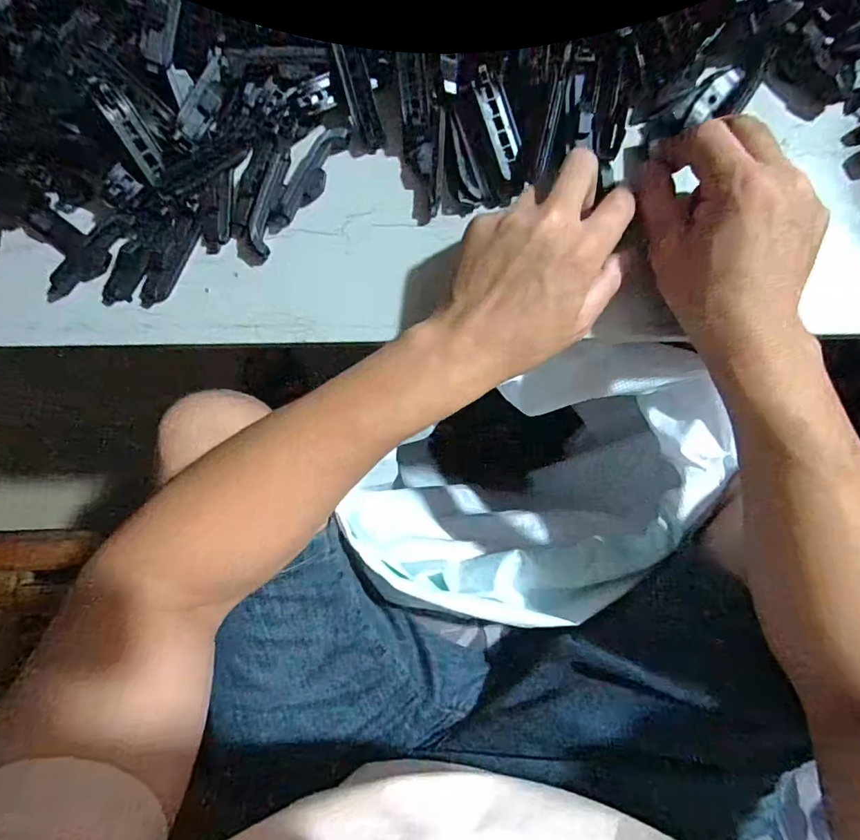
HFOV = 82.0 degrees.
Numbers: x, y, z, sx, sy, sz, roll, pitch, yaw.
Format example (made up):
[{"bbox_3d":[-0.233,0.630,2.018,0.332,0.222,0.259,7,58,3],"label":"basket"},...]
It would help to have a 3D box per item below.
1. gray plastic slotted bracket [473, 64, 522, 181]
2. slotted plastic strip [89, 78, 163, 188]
[{"bbox_3d":[0.044,-0.190,0.316,0.018,0.004,0.064,-20,104,1],"label":"gray plastic slotted bracket"},{"bbox_3d":[-0.187,-0.181,0.311,0.017,0.009,0.058,-24,128,1],"label":"slotted plastic strip"}]

